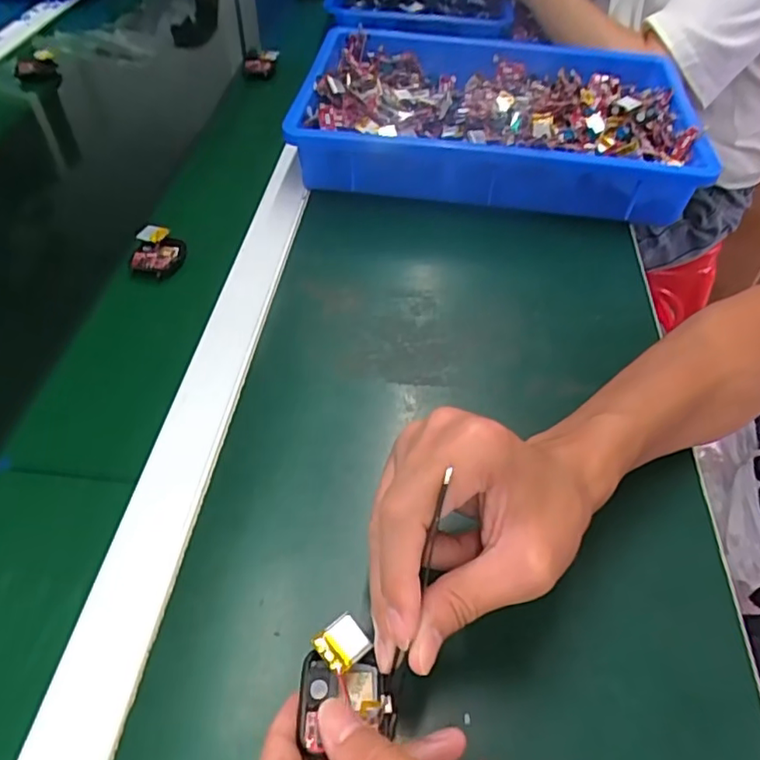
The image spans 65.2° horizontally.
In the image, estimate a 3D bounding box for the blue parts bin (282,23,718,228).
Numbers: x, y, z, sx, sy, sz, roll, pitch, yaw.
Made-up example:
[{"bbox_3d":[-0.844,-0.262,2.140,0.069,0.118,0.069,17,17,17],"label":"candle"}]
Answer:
[{"bbox_3d":[0.113,-0.270,0.607,0.370,0.072,0.267,7,51,4],"label":"blue parts bin"}]

